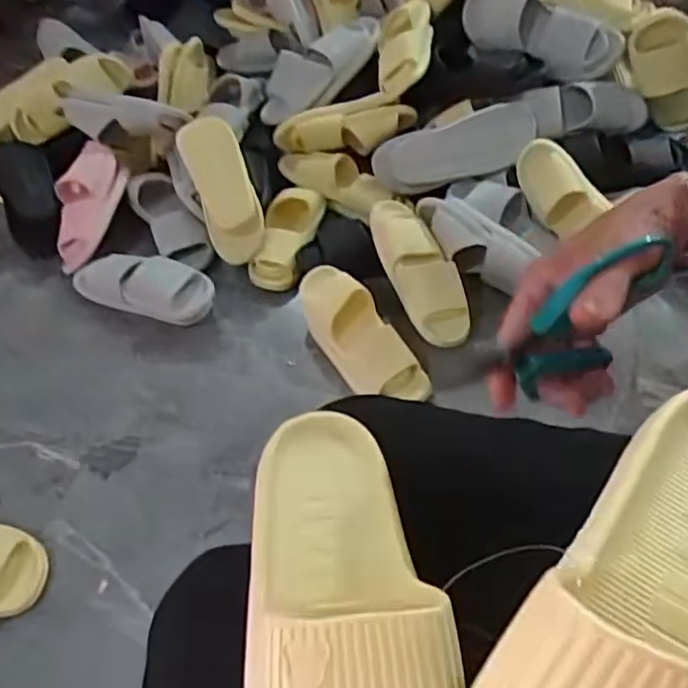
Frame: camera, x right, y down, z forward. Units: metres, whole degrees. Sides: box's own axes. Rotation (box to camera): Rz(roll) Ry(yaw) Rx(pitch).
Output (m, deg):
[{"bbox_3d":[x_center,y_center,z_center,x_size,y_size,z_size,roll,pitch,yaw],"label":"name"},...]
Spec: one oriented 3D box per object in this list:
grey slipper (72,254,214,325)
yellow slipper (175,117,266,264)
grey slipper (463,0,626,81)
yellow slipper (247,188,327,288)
[{"bbox_3d":[-0.364,-0.110,1.129,0.281,0.074,0.106,15,52,16],"label":"grey slipper"},{"bbox_3d":[-0.224,-0.285,1.173,0.112,0.102,0.263,-16,84,-10],"label":"yellow slipper"},{"bbox_3d":[0.379,-0.591,1.209,0.324,0.083,0.141,24,85,-6],"label":"grey slipper"},{"bbox_3d":[-0.109,-0.212,1.182,0.087,0.063,0.236,14,67,15],"label":"yellow slipper"}]

